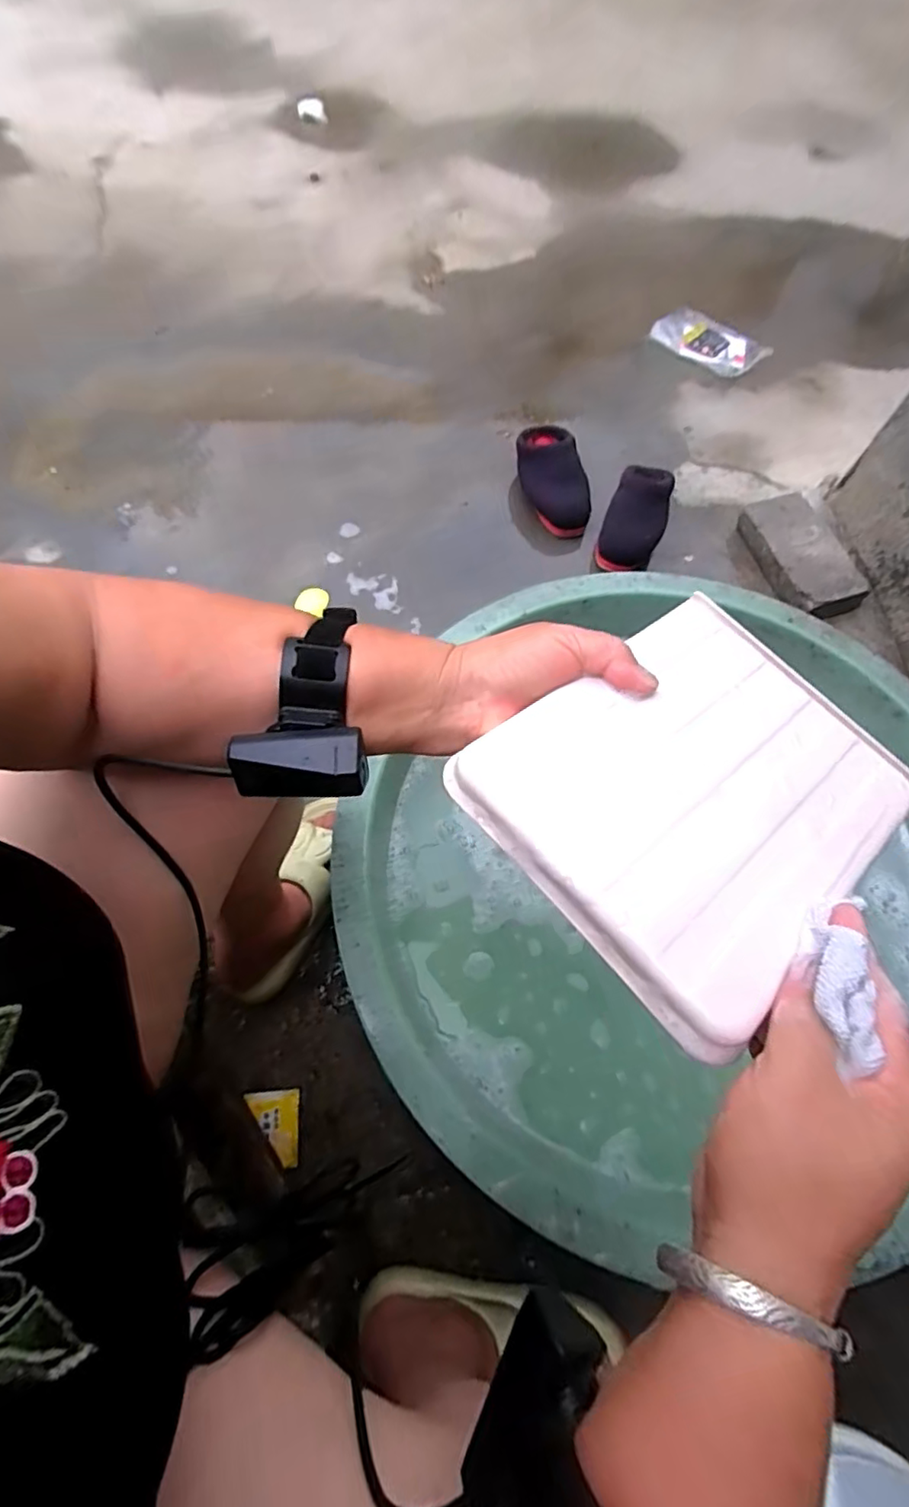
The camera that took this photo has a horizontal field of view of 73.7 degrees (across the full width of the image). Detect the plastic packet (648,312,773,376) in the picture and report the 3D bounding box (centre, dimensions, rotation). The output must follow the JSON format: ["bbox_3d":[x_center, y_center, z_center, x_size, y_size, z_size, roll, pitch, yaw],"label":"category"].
[{"bbox_3d":[0.574,-0.941,1.382,0.237,0.048,0.134,38,66,21],"label":"plastic packet"}]

